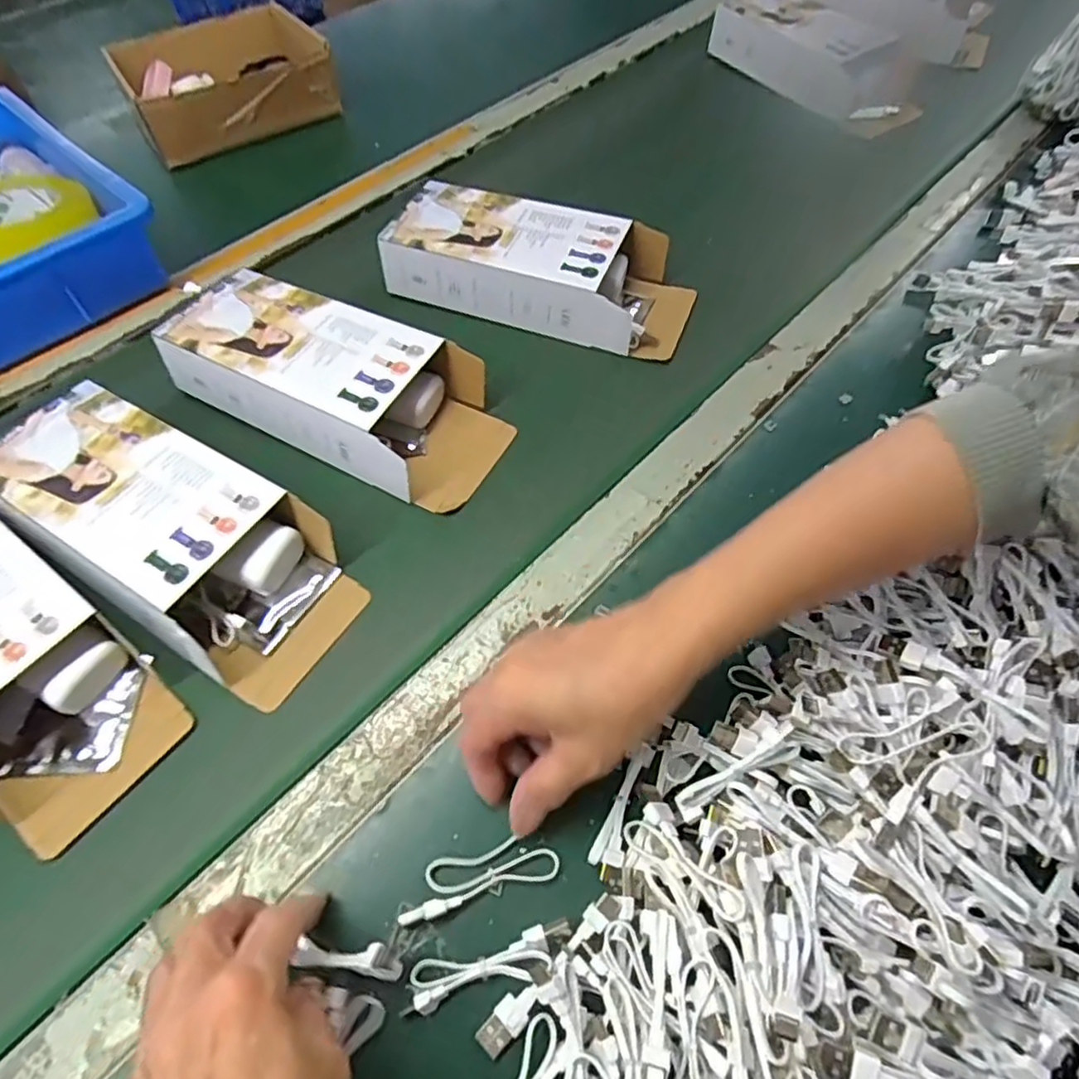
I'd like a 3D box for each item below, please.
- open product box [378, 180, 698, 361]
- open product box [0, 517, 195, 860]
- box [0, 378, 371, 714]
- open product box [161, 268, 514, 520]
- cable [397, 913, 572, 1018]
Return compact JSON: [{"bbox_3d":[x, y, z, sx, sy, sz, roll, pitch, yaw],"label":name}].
[{"bbox_3d":[0.001,-0.232,0.556,0.252,0.057,0.104,18,66,10],"label":"open product box"},{"bbox_3d":[-0.322,0.053,0.381,0.260,0.055,0.107,36,70,17],"label":"open product box"},{"bbox_3d":[-0.236,-0.005,0.420,0.253,0.057,0.110,28,68,14],"label":"box"},{"bbox_3d":[-0.146,-0.115,0.492,0.253,0.064,0.111,26,68,14],"label":"open product box"},{"bbox_3d":[-0.023,0.193,0.298,0.077,0.011,0.019,-14,65,-5],"label":"cable"}]

